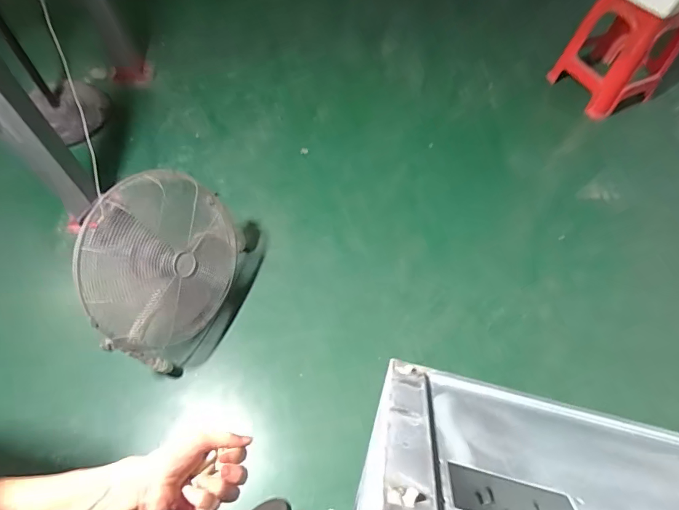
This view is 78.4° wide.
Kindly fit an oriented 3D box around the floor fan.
[{"bbox_3d":[-0.513,0.039,1.361,0.350,0.539,0.600,4,58,2],"label":"floor fan"}]

